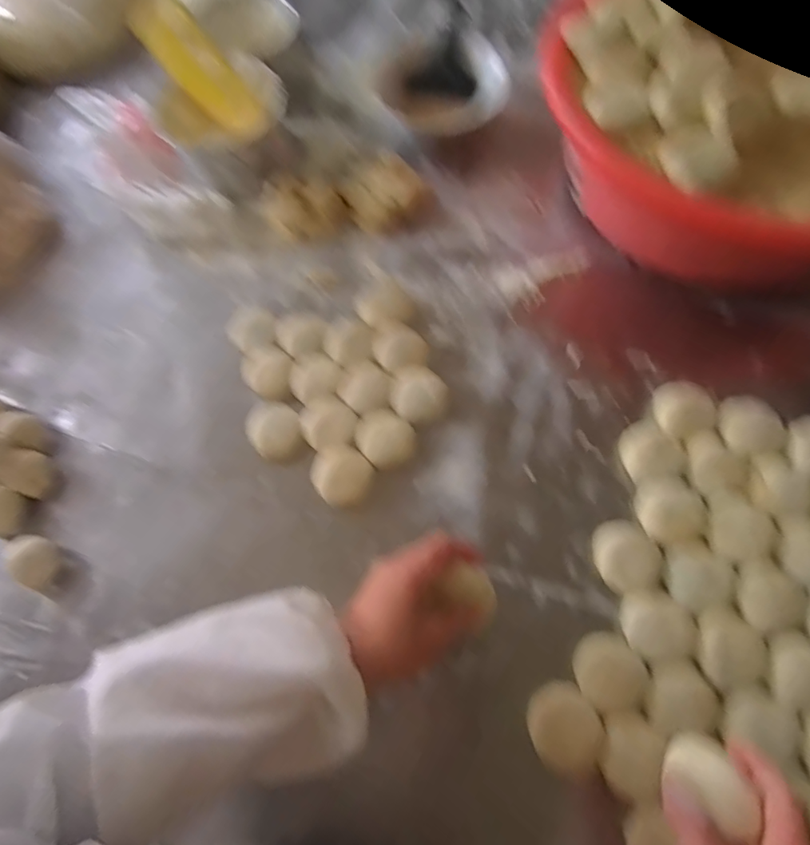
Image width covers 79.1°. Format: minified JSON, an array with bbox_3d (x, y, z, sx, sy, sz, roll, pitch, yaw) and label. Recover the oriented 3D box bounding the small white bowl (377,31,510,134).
[{"bbox_3d":[0.047,-0.444,0.644,0.141,0.051,0.141,-2,68,4],"label":"small white bowl"}]

